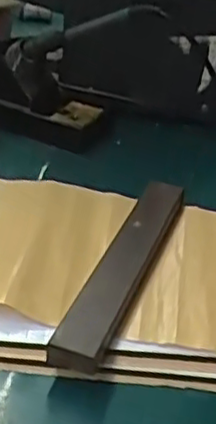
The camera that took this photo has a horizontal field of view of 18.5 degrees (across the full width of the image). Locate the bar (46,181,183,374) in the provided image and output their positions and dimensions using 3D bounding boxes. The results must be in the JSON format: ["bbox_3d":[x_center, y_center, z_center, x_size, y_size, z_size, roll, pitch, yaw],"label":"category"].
[{"bbox_3d":[0.014,0.031,0.462,0.033,0.012,0.202,16,32,12],"label":"bar"}]

